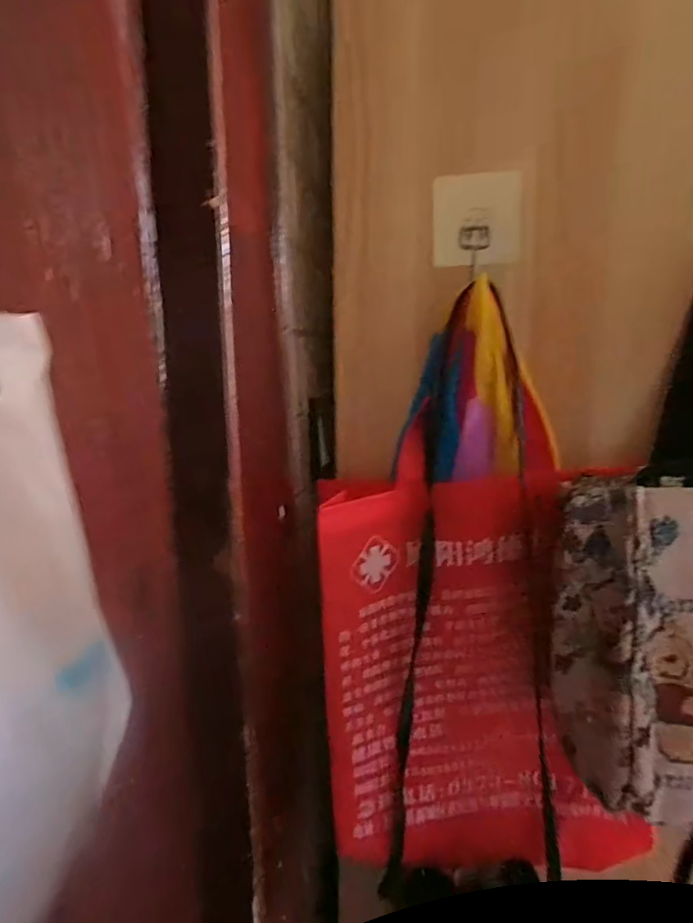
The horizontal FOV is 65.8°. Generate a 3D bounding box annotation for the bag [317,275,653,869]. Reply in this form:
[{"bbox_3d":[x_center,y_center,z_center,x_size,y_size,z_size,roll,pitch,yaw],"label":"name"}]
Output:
[{"bbox_3d":[0.120,0.137,0.458,0.274,0.490,0.064,-1,12,3],"label":"bag"}]

